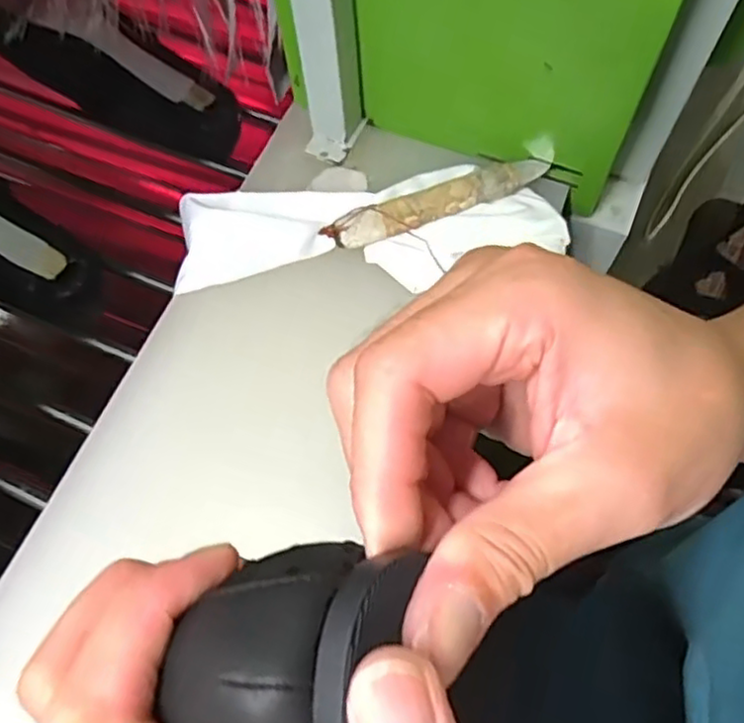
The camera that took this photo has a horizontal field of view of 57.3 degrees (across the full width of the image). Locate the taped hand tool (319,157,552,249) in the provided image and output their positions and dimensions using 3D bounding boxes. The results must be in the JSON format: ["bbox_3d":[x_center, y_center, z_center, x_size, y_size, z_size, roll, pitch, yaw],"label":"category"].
[{"bbox_3d":[0.049,-0.116,0.506,0.166,0.026,0.031,-18,67,-5],"label":"taped hand tool"}]

